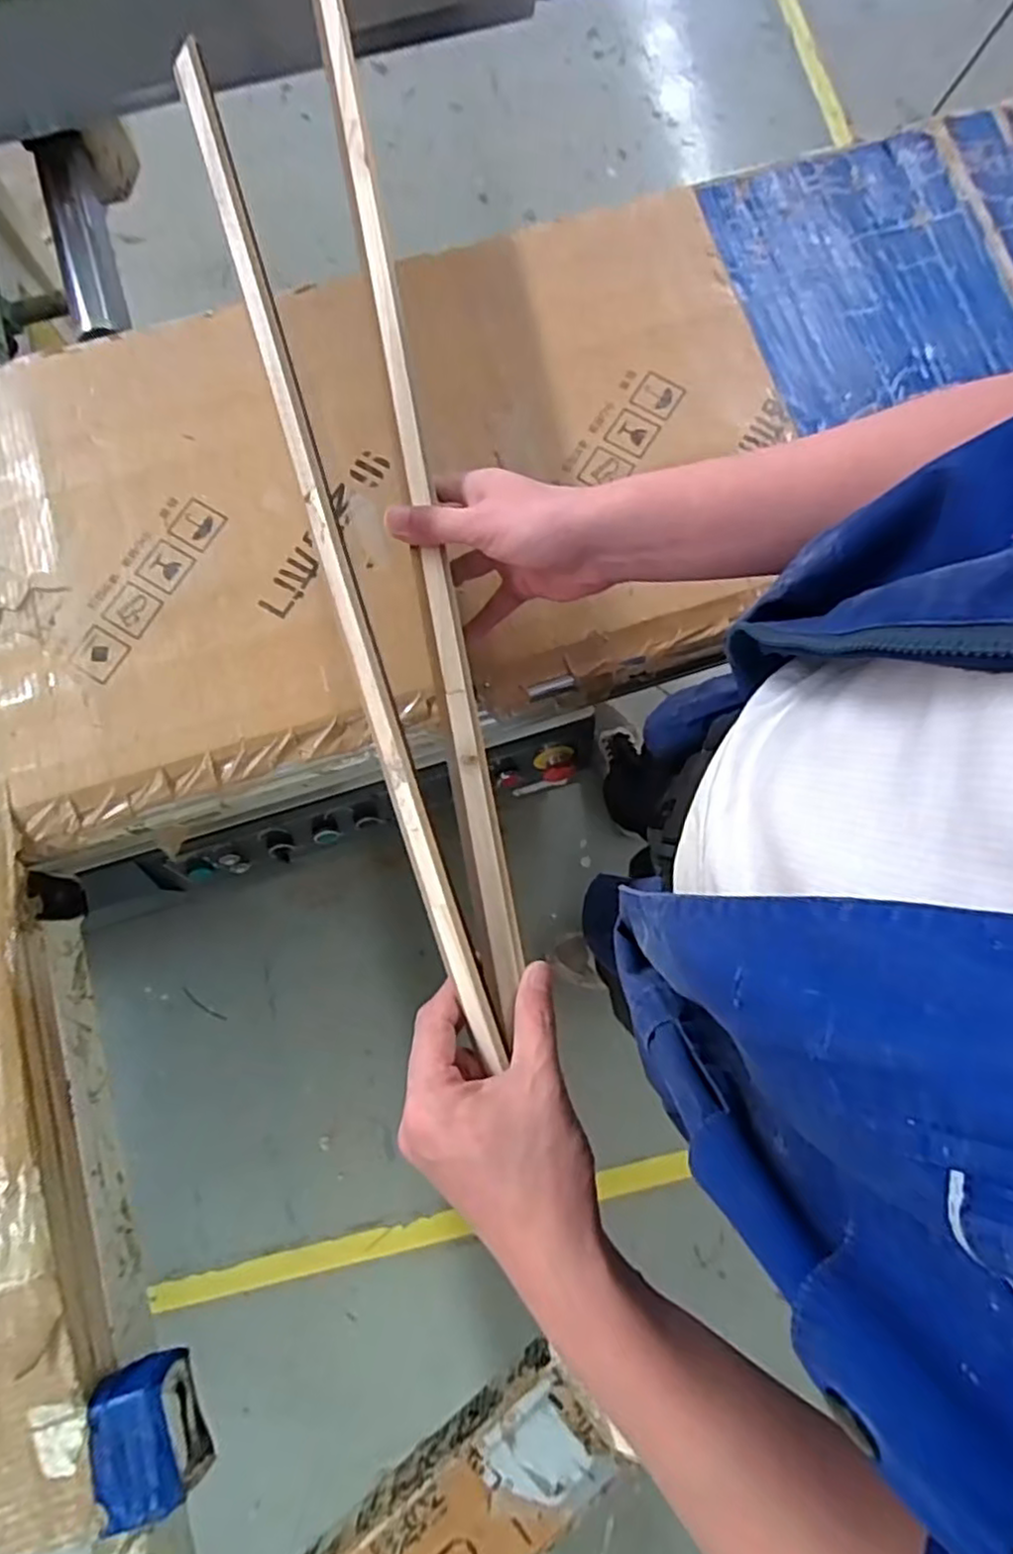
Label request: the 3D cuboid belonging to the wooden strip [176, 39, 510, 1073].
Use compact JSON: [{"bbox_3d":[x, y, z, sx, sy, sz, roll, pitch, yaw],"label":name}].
[{"bbox_3d":[-0.090,-0.112,0.360,0.021,0.017,0.533,-17,90,-3],"label":"wooden strip"}]

